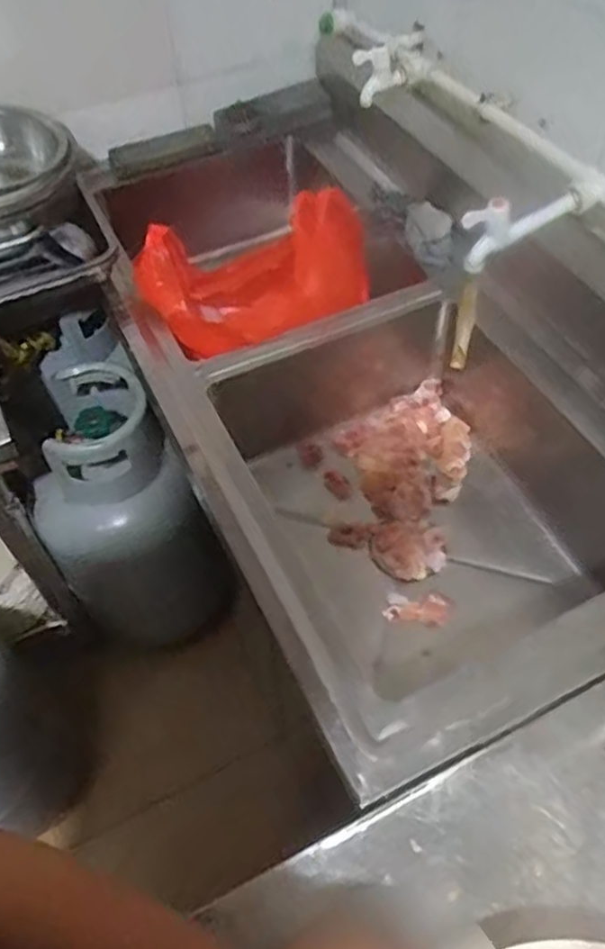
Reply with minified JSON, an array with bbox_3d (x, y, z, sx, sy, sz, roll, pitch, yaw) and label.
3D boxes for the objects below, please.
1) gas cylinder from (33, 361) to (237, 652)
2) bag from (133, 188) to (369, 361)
[{"bbox_3d":[-0.347,0.097,1.359,0.283,0.578,0.289,-35,60,-21],"label":"gas cylinder"},{"bbox_3d":[-0.072,-0.318,1.072,0.351,0.219,0.126,-12,54,-6],"label":"bag"}]

